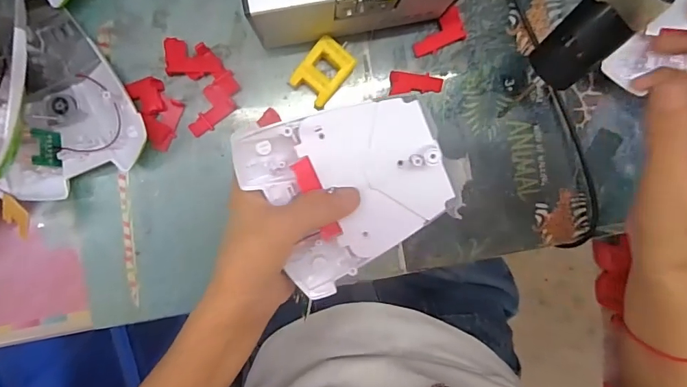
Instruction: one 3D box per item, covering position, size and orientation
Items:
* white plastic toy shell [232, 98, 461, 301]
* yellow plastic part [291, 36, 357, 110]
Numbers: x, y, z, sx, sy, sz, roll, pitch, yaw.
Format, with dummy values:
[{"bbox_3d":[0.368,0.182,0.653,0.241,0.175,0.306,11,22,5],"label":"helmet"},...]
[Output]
[{"bbox_3d":[0.002,-0.006,0.236,0.101,0.030,0.094,-29,97,0],"label":"white plastic toy shell"},{"bbox_3d":[-0.013,-0.082,0.294,0.028,0.022,0.040,39,93,-6],"label":"yellow plastic part"}]

